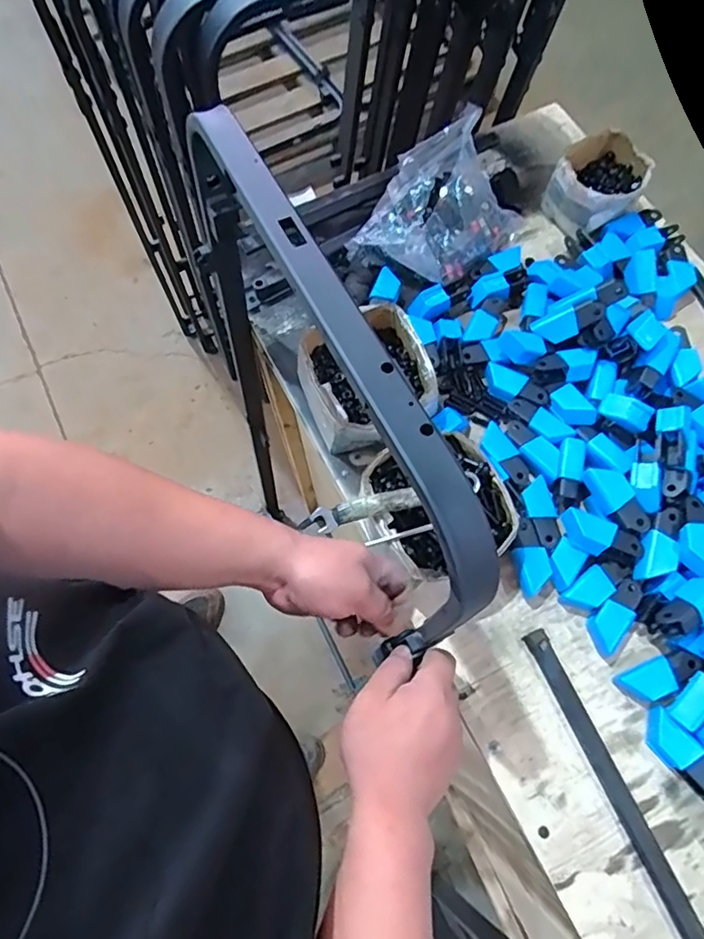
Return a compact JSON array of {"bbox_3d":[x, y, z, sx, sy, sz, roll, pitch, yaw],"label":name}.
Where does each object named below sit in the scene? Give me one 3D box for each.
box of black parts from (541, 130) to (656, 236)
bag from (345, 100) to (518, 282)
[{"bbox_3d":[0.344,-0.397,0.791,0.114,0.070,0.139,35,72,13],"label":"box of black parts"},{"bbox_3d":[0.125,-0.358,0.748,0.167,0.103,0.237,41,73,15],"label":"bag"}]

